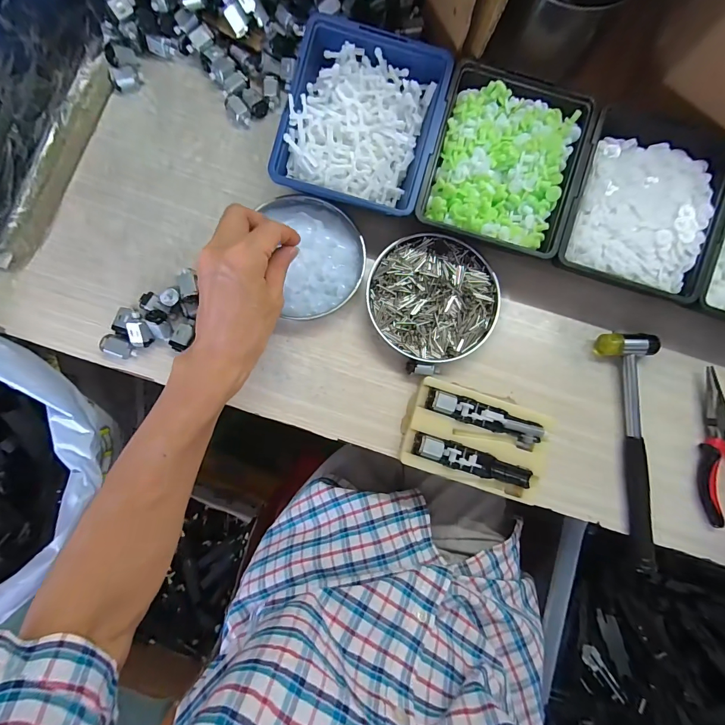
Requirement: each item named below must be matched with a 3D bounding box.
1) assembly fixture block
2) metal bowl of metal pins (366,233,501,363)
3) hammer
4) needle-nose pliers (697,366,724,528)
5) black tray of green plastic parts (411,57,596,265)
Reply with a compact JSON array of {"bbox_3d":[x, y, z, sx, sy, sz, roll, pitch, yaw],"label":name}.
[{"bbox_3d":[0.116,0.077,0.359,0.138,0.028,0.089,18,82,-1],"label":"assembly fixture block"},{"bbox_3d":[0.073,-0.066,0.378,0.131,0.024,0.129,1,82,-4],"label":"metal bowl of metal pins"},{"bbox_3d":[0.291,0.088,0.371,0.056,0.023,0.240,-5,83,-5],"label":"hammer"},{"bbox_3d":[0.379,0.089,0.379,0.055,0.020,0.158,-3,83,-4],"label":"needle-nose pliers"},{"bbox_3d":[0.139,-0.197,0.363,0.140,0.054,0.162,16,82,-2],"label":"black tray of green plastic parts"}]

